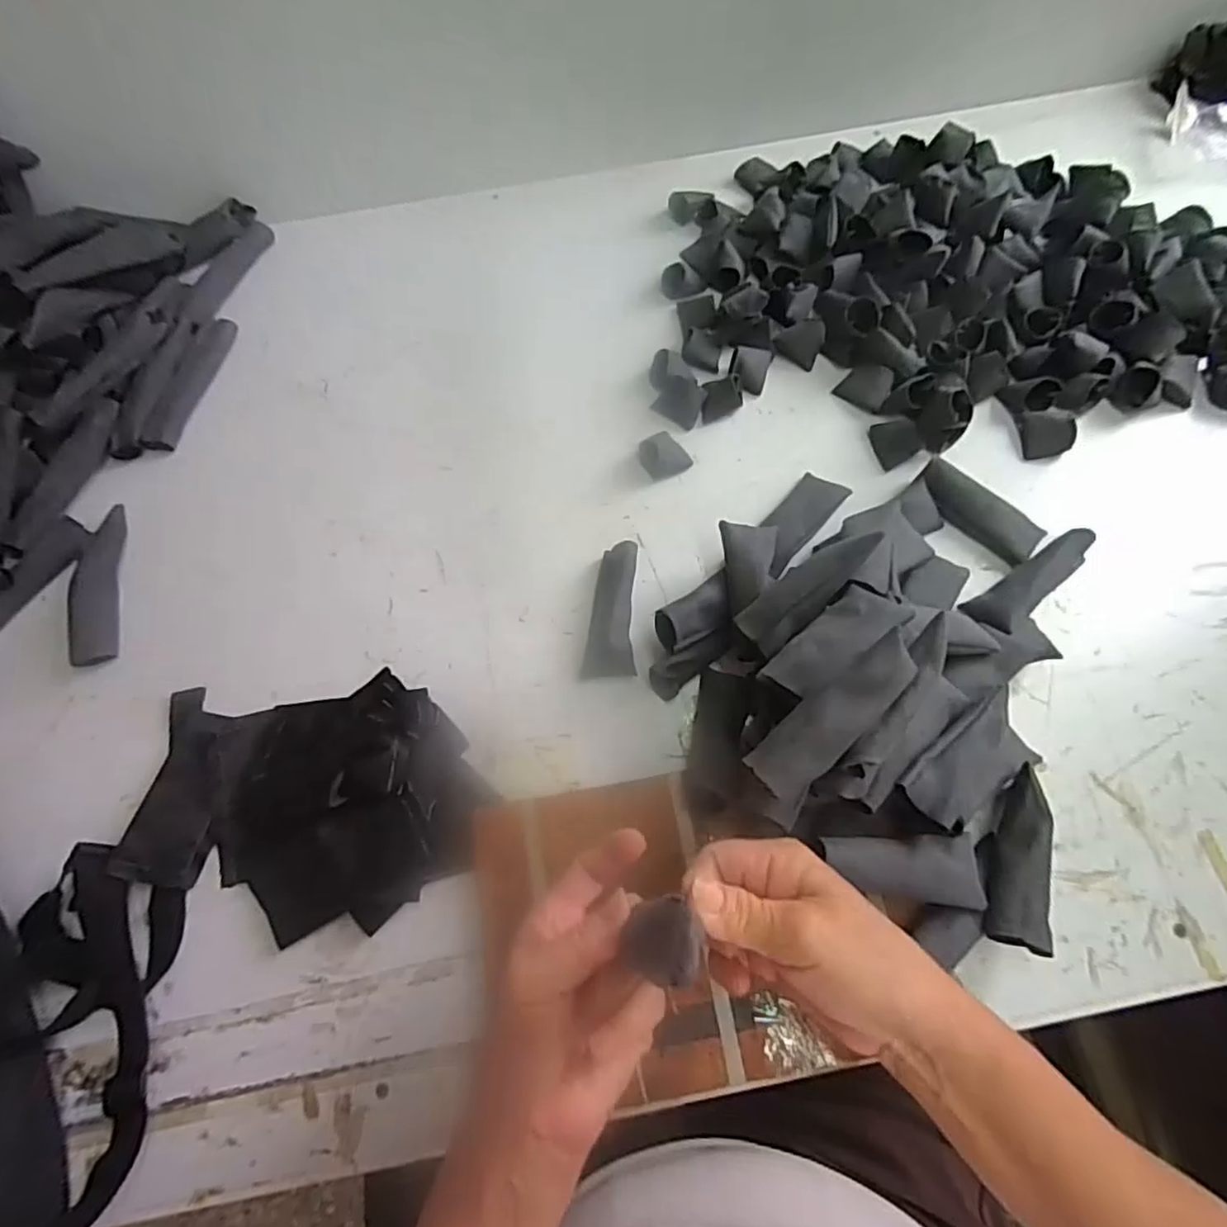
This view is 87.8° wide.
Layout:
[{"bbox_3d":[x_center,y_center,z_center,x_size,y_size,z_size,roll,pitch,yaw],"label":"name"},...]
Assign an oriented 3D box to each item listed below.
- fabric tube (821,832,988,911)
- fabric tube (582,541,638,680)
[{"bbox_3d":[0.172,0.146,0.373,0.107,0.021,0.039,13,64,-18],"label":"fabric tube"},{"bbox_3d":[-0.001,-0.003,0.485,0.037,0.028,0.101,0,65,3],"label":"fabric tube"}]

